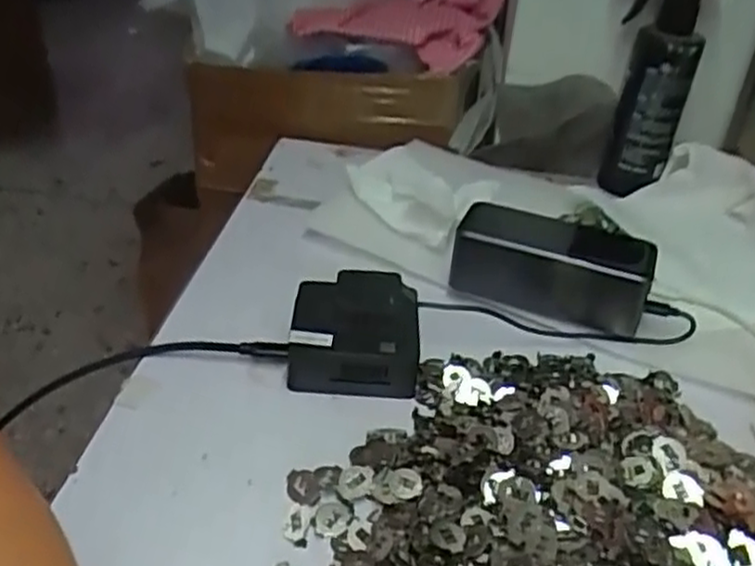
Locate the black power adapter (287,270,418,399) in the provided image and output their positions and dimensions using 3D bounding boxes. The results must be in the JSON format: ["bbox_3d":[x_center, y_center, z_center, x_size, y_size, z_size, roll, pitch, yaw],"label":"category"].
[{"bbox_3d":[-0.014,0.028,0.457,0.074,0.040,0.074,4,35,-1],"label":"black power adapter"}]

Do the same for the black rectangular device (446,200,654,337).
[{"bbox_3d":[0.119,-0.011,0.509,0.127,0.052,0.056,16,36,15],"label":"black rectangular device"}]

